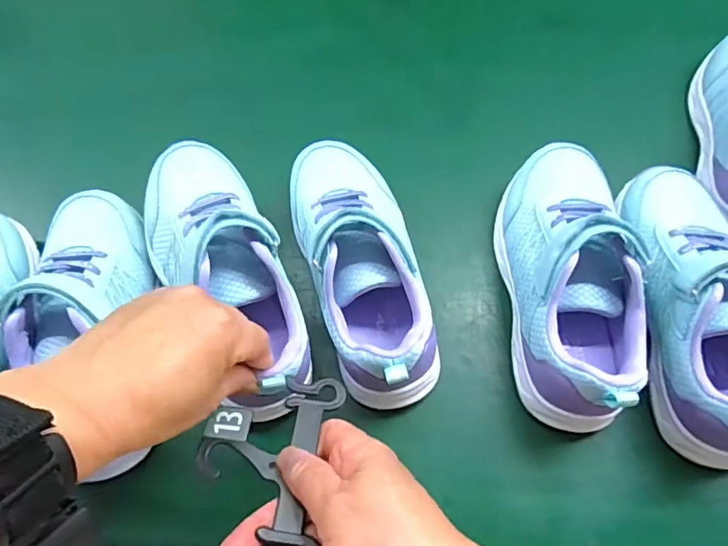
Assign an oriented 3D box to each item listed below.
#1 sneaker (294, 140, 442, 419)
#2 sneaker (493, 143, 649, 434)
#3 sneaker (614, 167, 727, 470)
[{"bbox_3d":[-0.001,-0.013,0.372,0.069,0.091,0.199,-14,63,-5],"label":"sneaker"},{"bbox_3d":[0.143,0.000,0.361,0.077,0.093,0.201,-1,63,1],"label":"sneaker"},{"bbox_3d":[0.232,0.019,0.353,0.078,0.088,0.207,-2,63,1],"label":"sneaker"}]

